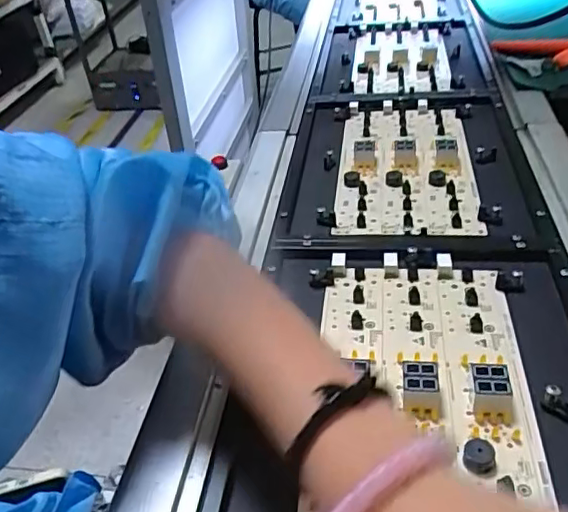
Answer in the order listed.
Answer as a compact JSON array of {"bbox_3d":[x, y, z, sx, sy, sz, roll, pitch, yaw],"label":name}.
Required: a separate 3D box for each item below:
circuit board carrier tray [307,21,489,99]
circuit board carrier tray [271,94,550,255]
[{"bbox_3d":[0.163,-0.290,0.859,0.222,0.038,0.319,0,36,10],"label":"circuit board carrier tray"},{"bbox_3d":[0.121,-0.099,0.602,0.221,0.019,0.321,1,36,10],"label":"circuit board carrier tray"}]

